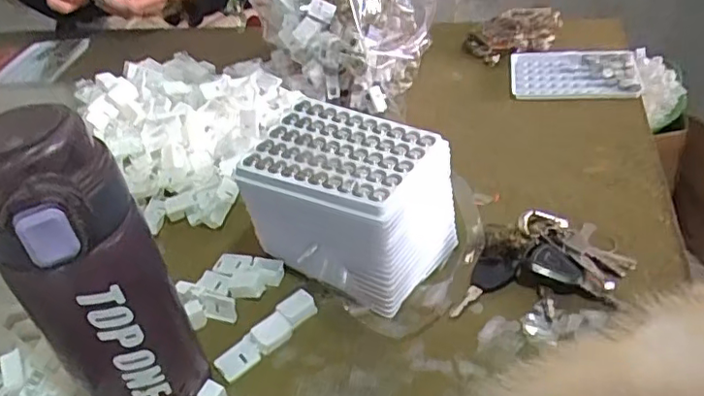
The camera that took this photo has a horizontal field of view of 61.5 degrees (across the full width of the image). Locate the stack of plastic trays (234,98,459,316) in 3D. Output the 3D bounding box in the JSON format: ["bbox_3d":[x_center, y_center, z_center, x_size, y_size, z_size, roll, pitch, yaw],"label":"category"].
[{"bbox_3d":[0.001,0.005,0.437,0.132,0.101,0.099,17,45,30],"label":"stack of plastic trays"}]

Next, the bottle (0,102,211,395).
[{"bbox_3d":[-0.130,0.053,0.315,0.070,0.196,0.056,-32,43,-26],"label":"bottle"}]

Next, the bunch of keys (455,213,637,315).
[{"bbox_3d":[0.137,0.042,0.424,0.117,0.028,0.078,-1,39,10],"label":"bunch of keys"}]

